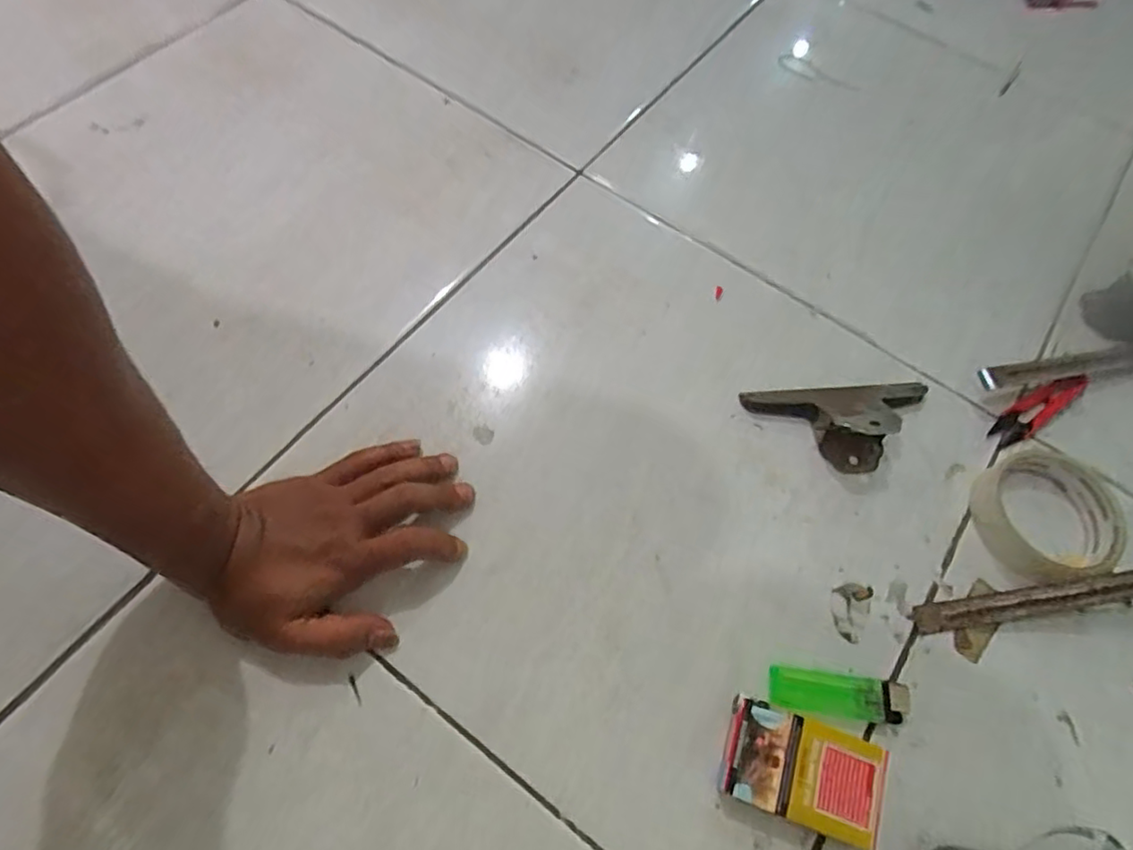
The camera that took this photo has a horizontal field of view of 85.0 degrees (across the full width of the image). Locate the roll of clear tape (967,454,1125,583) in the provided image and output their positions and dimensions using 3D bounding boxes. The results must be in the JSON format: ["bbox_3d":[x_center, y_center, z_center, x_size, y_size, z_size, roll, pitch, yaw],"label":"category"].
[{"bbox_3d":[0.327,0.059,0.416,0.094,0.027,0.085,-16,66,-11],"label":"roll of clear tape"}]

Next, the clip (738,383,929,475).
[{"bbox_3d":[0.198,-0.005,0.435,0.135,0.034,0.066,-1,64,-4],"label":"clip"}]

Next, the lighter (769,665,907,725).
[{"bbox_3d":[0.161,0.161,0.367,0.080,0.009,0.024,8,64,0],"label":"lighter"}]

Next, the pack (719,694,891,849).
[{"bbox_3d":[0.131,0.193,0.345,0.086,0.018,0.052,19,65,6],"label":"pack"}]

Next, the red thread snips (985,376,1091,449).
[{"bbox_3d":[0.354,-0.013,0.464,0.085,0.007,0.025,-34,70,-4],"label":"red thread snips"}]

